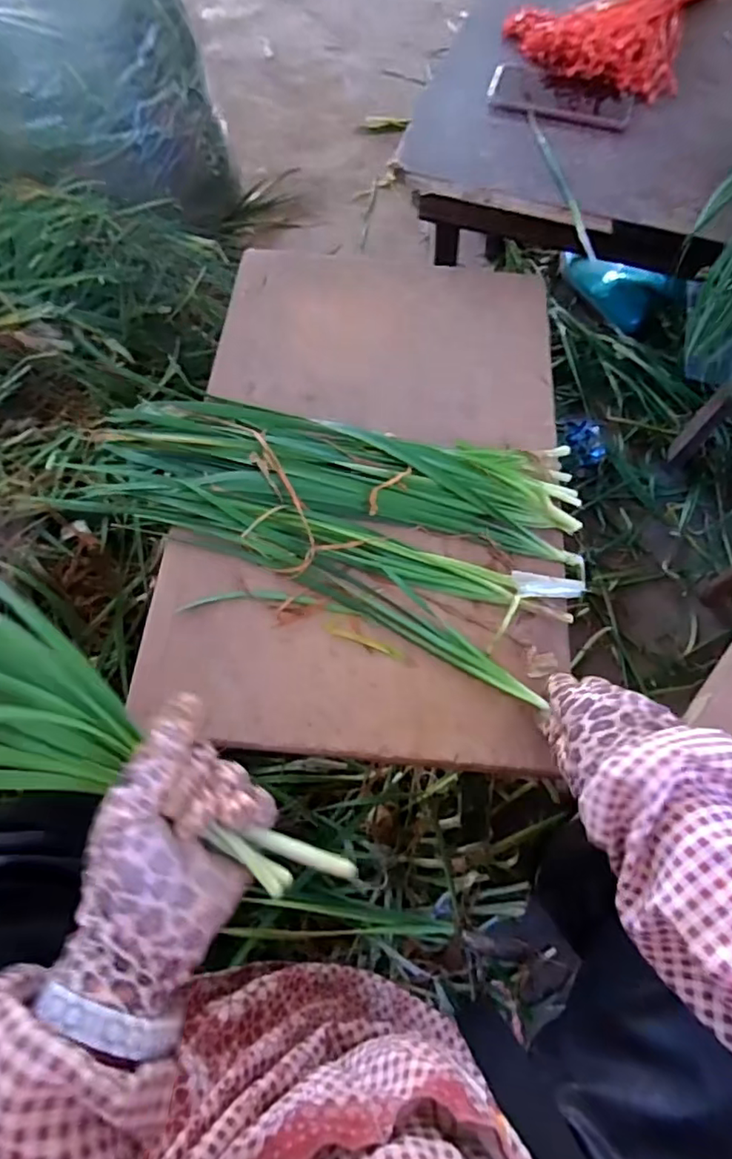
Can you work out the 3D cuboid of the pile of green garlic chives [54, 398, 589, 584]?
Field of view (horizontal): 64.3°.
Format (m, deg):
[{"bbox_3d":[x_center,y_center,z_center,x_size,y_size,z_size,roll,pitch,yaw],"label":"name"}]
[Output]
[{"bbox_3d":[-0.036,-0.096,0.530,0.458,0.037,0.139,7,67,2],"label":"pile of green garlic chives"}]

